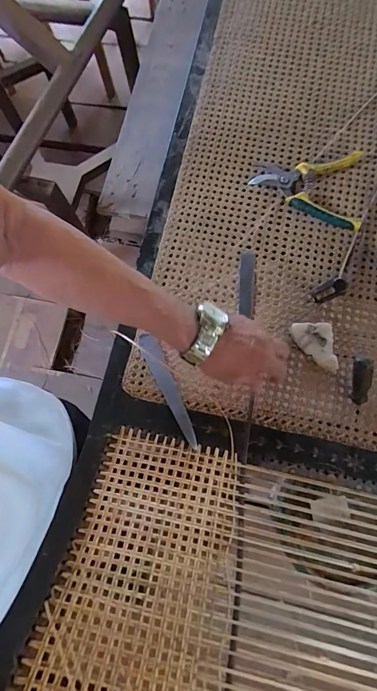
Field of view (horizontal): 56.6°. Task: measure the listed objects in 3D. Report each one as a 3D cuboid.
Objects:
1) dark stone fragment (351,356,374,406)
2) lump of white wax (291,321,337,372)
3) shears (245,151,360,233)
[{"bbox_3d":[0.232,0.051,0.470,0.023,0.092,0.013,-15,34,-3],"label":"dark stone fragment"},{"bbox_3d":[0.184,0.002,0.515,0.058,0.027,0.069,-3,71,1],"label":"lump of white wax"},{"bbox_3d":[0.194,-0.260,0.580,0.175,0.019,0.135,4,72,4],"label":"shears"}]

